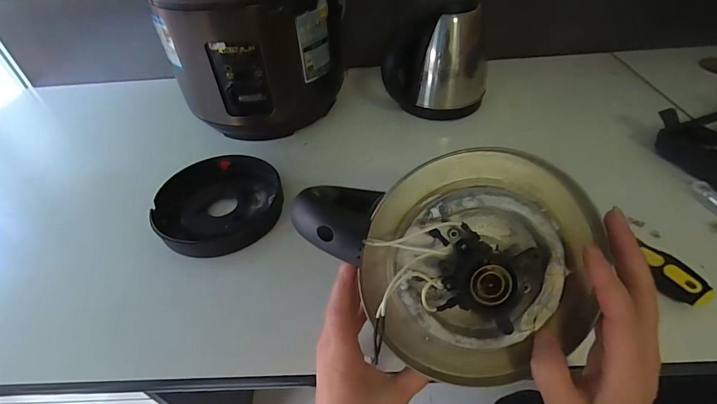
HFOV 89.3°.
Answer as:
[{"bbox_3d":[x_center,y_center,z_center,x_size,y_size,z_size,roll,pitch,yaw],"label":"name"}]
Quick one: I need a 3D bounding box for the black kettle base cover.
[{"bbox_3d":[-0.171,0.000,0.448,0.157,0.022,0.147,31,54,31],"label":"black kettle base cover"}]

